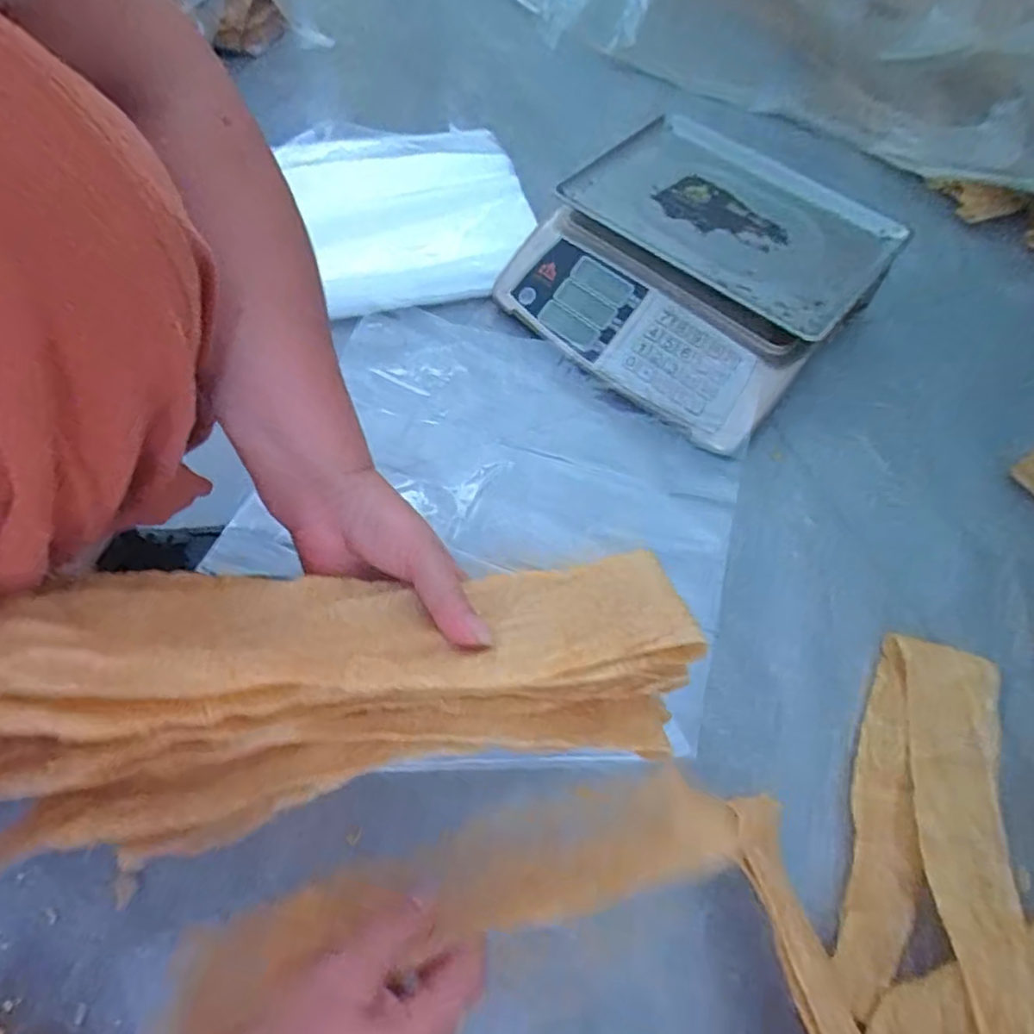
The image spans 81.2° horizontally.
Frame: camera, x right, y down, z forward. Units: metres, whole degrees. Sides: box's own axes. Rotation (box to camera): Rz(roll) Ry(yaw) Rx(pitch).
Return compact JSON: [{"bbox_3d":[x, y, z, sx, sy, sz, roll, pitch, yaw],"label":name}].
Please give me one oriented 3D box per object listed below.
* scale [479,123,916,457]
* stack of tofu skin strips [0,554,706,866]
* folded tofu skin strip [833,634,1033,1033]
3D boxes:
[{"bbox_3d":[0.204,-0.288,0.705,0.346,0.107,0.362,38,66,16],"label":"scale"},{"bbox_3d":[-0.090,0.074,0.290,0.355,0.100,0.112,-3,62,-14],"label":"stack of tofu skin strips"},{"bbox_3d":[0.303,0.261,0.442,0.124,0.035,0.369,5,51,20],"label":"folded tofu skin strip"}]

